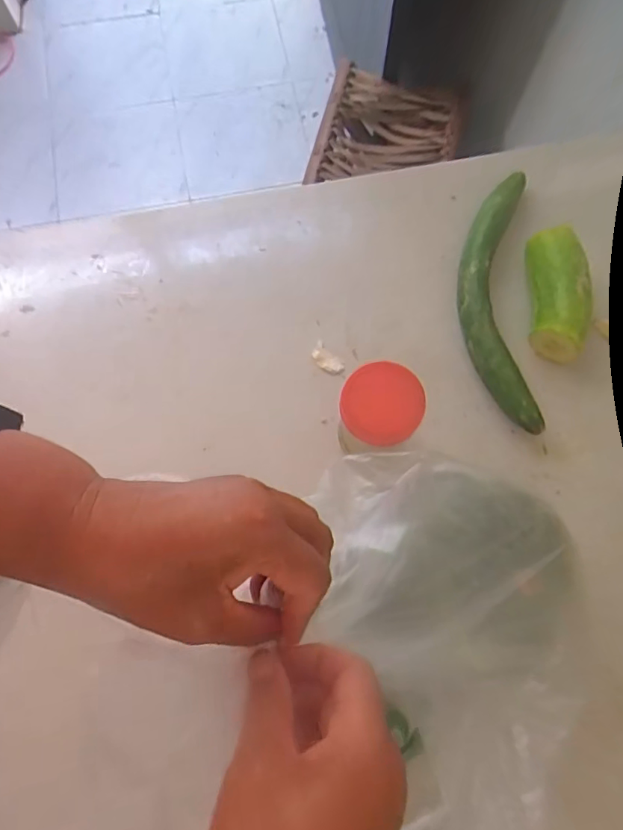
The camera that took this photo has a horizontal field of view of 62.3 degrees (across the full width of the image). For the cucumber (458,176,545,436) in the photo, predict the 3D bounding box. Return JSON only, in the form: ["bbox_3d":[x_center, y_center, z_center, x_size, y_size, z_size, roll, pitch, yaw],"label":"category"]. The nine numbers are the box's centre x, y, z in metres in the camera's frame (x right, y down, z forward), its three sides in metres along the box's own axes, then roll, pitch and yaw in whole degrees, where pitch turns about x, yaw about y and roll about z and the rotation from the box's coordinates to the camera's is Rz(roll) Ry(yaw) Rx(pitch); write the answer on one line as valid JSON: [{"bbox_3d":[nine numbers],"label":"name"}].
[{"bbox_3d":[0.179,-0.121,0.507,0.073,0.036,0.286,4,72,0],"label":"cucumber"}]

